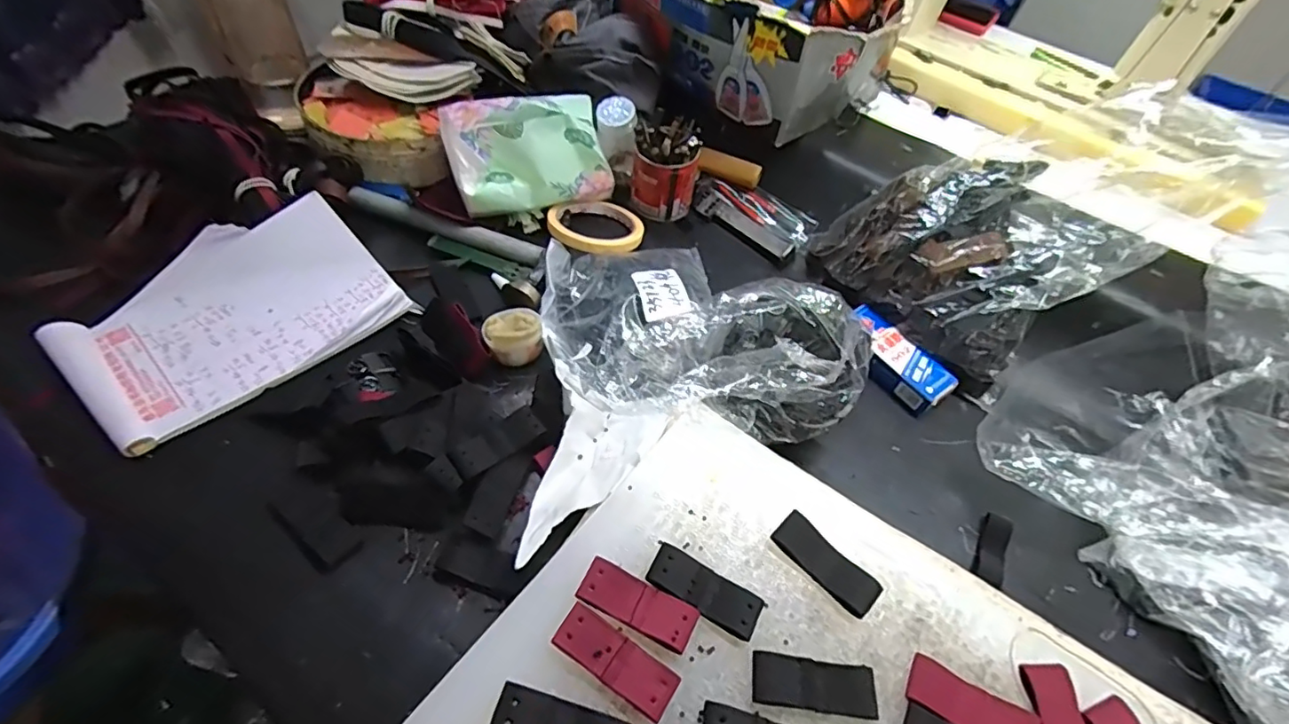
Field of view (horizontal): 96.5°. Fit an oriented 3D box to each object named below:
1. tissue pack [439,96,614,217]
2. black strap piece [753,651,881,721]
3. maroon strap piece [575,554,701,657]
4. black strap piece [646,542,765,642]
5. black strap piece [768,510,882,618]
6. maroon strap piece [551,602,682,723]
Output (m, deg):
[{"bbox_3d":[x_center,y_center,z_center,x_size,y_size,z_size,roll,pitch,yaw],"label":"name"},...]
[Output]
[{"bbox_3d":[-0.110,-0.200,0.558,0.154,0.087,0.085,-9,54,-14],"label":"tissue pack"},{"bbox_3d":[0.091,0.174,0.310,0.065,0.005,0.024,9,53,0],"label":"black strap piece"},{"bbox_3d":[-0.004,0.136,0.323,0.065,0.008,0.025,25,55,12],"label":"maroon strap piece"},{"bbox_3d":[0.035,0.132,0.333,0.065,0.008,0.027,27,55,13],"label":"black strap piece"},{"bbox_3d":[0.111,0.122,0.350,0.066,0.010,0.026,37,58,20],"label":"black strap piece"},{"bbox_3d":[-0.015,0.159,0.306,0.067,0.008,0.024,30,56,15],"label":"maroon strap piece"}]

